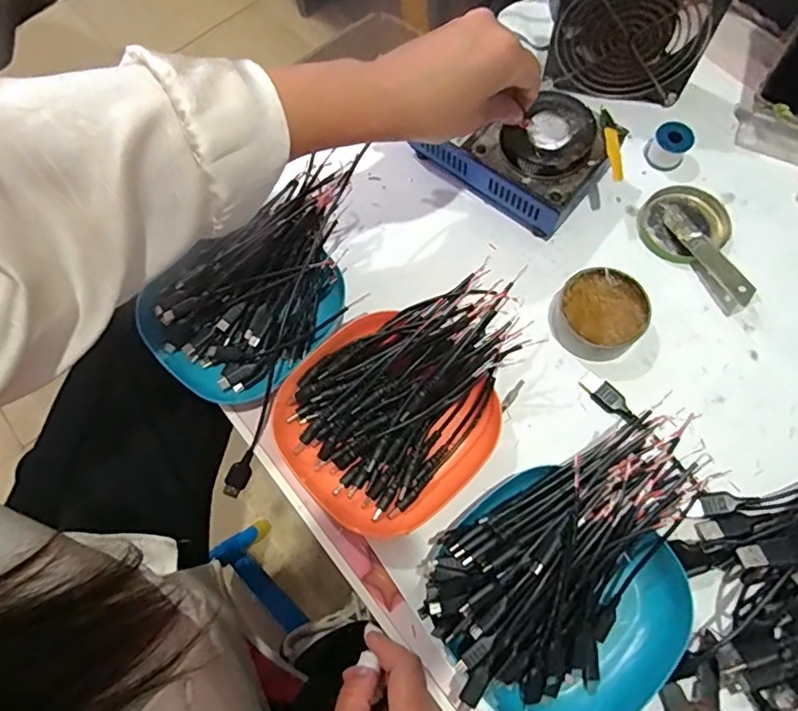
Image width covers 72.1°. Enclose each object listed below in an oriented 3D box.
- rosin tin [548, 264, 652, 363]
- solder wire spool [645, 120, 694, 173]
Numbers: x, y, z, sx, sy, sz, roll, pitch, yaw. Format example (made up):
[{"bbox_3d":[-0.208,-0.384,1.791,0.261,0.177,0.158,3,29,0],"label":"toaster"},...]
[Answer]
[{"bbox_3d":[0.151,-0.031,0.409,0.064,0.027,0.062,-37,72,-10],"label":"rosin tin"},{"bbox_3d":[0.226,-0.175,0.459,0.031,0.025,0.031,-1,70,3],"label":"solder wire spool"}]

